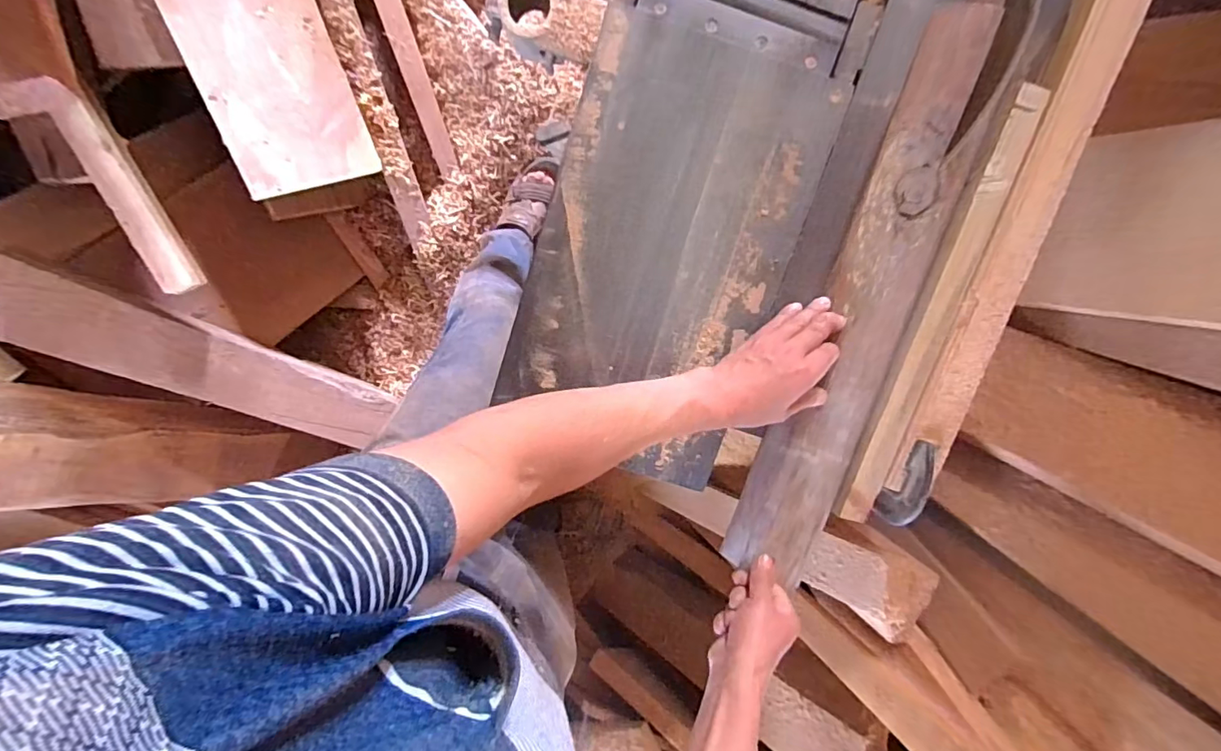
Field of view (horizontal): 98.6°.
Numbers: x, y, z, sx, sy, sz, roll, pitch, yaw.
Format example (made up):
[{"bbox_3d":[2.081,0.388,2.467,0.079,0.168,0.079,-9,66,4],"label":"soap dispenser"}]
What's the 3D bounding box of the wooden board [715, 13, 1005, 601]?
[{"bbox_3d":[0.262,-0.067,0.554,0.084,0.036,0.599,17,97,-3],"label":"wooden board"}]

